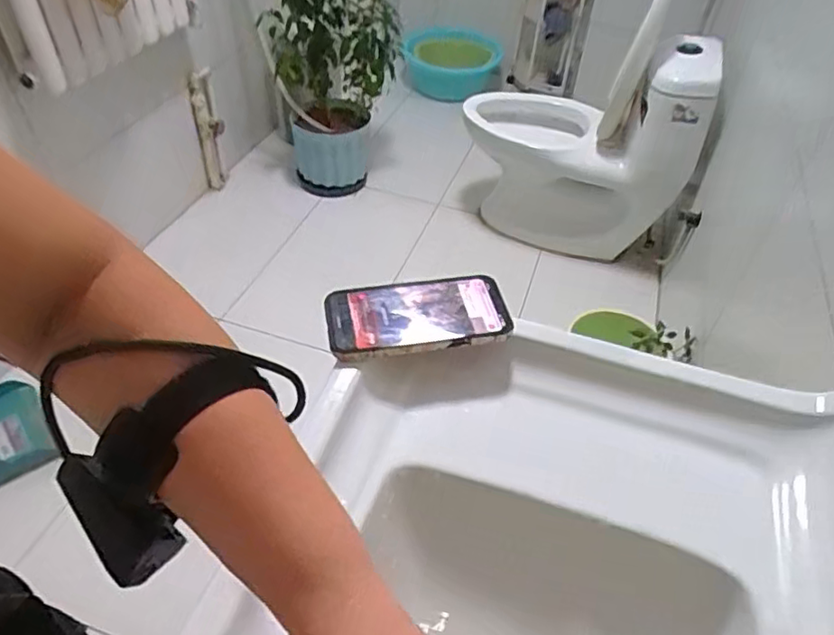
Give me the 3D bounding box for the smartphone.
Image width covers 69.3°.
[{"bbox_3d":[0.000,-0.002,0.560,0.165,0.017,0.081,-6,47,-6],"label":"smartphone"}]

